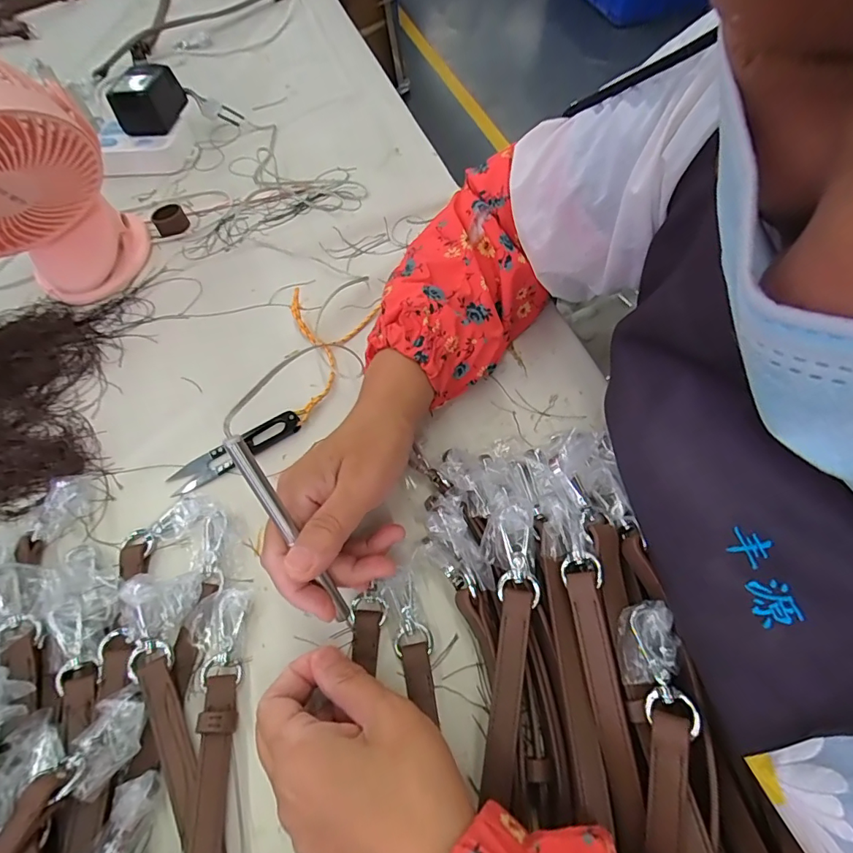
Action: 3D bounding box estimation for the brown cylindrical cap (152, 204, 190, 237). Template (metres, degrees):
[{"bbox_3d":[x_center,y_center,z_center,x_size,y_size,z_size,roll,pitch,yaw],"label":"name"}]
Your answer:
[{"bbox_3d":[-0.256,-0.206,0.470,0.031,0.016,0.029,-2,60,3],"label":"brown cylindrical cap"}]

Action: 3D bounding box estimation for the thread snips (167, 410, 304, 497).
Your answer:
[{"bbox_3d":[-0.142,0.017,0.349,0.101,0.008,0.023,-29,62,-12],"label":"thread snips"}]

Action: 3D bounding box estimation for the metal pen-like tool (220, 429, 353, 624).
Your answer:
[{"bbox_3d":[-0.070,0.057,0.247,0.008,0.124,0.007,-30,25,-14],"label":"metal pen-like tool"}]

